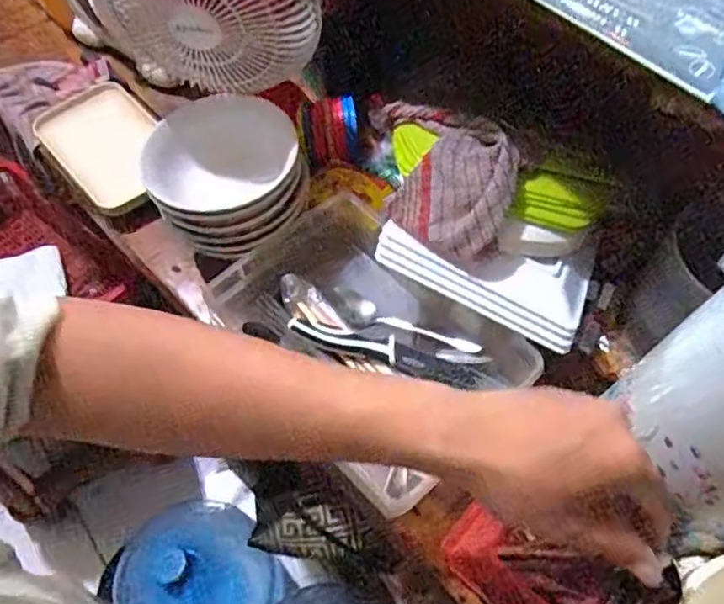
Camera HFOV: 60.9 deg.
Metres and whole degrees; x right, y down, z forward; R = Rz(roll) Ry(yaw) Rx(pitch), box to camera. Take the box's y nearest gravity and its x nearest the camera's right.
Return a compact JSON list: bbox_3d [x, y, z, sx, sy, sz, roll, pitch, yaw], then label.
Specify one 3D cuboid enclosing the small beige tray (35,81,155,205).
[{"bbox_3d":[-0.329,-0.202,0.804,0.142,0.141,0.023,-20,32,18],"label":"small beige tray"}]

